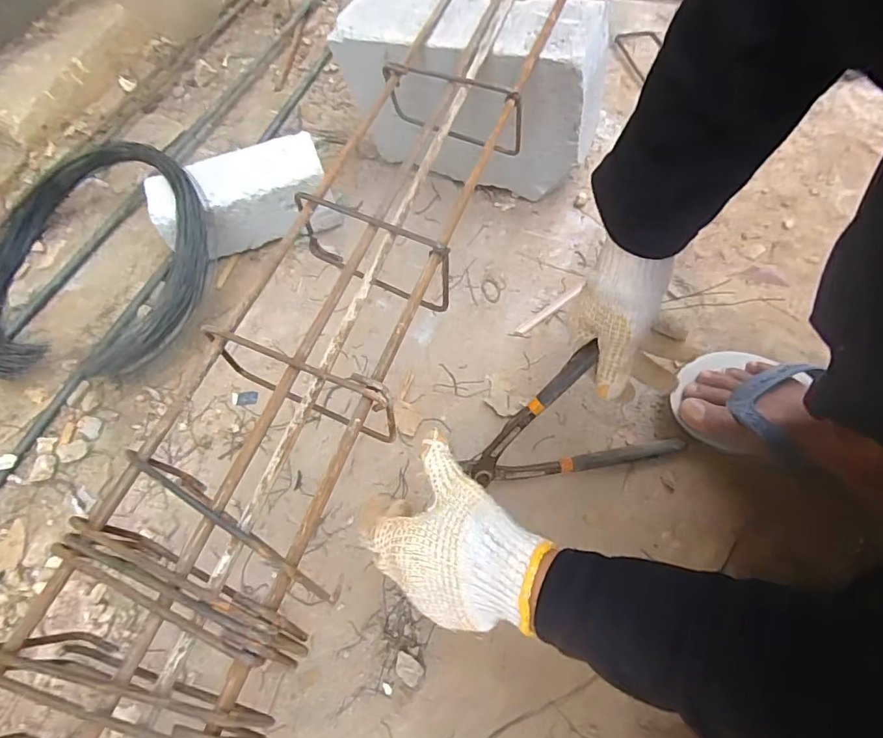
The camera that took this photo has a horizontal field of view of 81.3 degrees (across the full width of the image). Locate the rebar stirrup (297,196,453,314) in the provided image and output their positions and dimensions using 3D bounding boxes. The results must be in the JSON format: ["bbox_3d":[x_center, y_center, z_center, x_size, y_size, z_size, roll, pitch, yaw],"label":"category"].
[{"bbox_3d":[-0.058,-0.094,0.420,0.143,0.083,0.015,24,66,16],"label":"rebar stirrup"}]

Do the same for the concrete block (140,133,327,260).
[{"bbox_3d":[-0.235,-0.197,0.625,0.202,0.099,0.083,-18,63,-8],"label":"concrete block"}]

